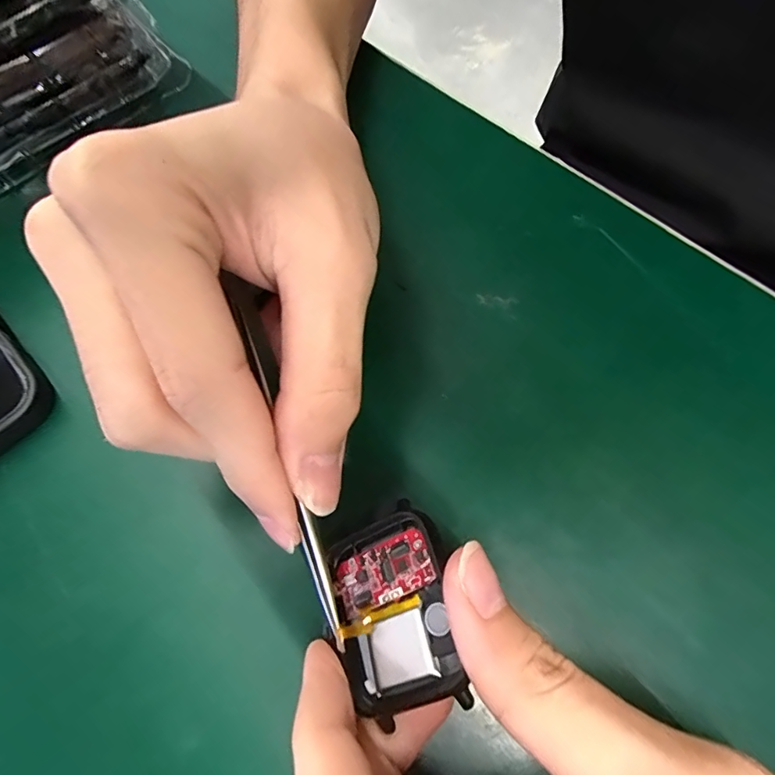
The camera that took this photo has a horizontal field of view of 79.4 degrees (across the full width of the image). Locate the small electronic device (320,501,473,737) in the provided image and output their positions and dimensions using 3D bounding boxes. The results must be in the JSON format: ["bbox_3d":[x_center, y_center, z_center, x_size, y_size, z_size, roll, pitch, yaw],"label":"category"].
[{"bbox_3d":[-0.001,0.056,0.120,0.036,0.012,0.045,-27,58,26],"label":"small electronic device"}]

